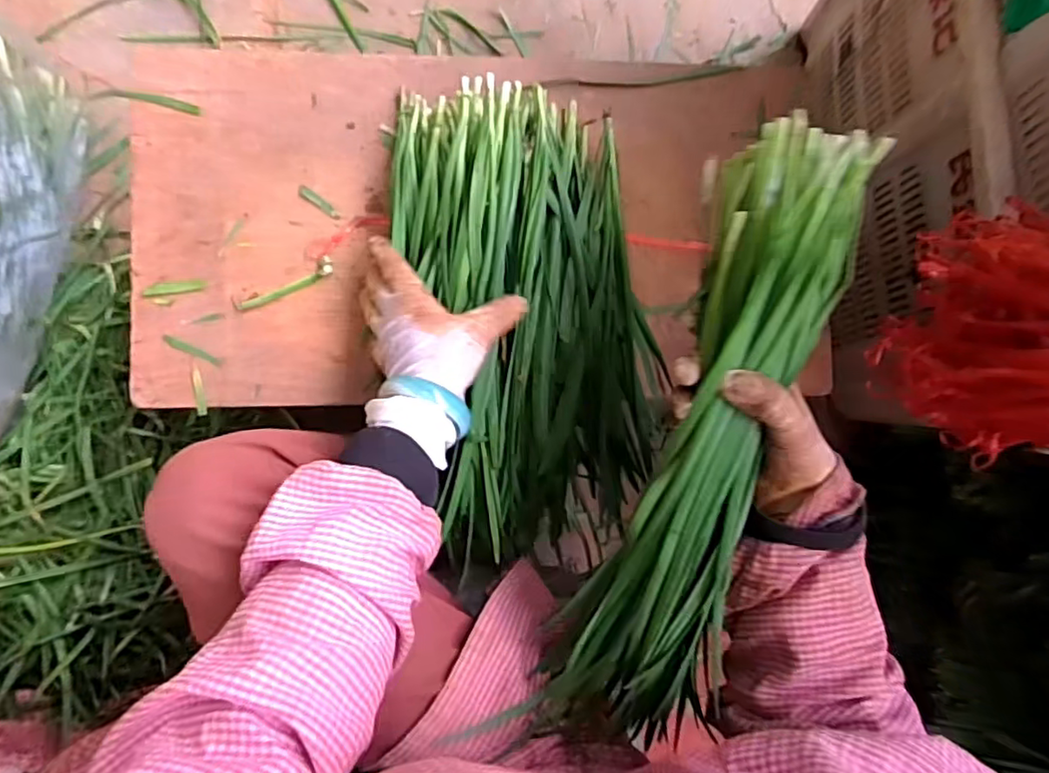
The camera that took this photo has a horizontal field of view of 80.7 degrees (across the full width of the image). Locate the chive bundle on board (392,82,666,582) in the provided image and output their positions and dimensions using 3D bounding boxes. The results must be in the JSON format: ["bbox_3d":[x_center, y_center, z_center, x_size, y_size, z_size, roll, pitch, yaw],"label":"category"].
[{"bbox_3d":[0.000,-0.054,0.495,0.201,0.070,0.349,-11,97,-9],"label":"chive bundle on board"}]

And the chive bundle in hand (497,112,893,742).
[{"bbox_3d":[0.102,0.046,0.378,0.081,0.078,0.387,15,100,-9],"label":"chive bundle in hand"}]

